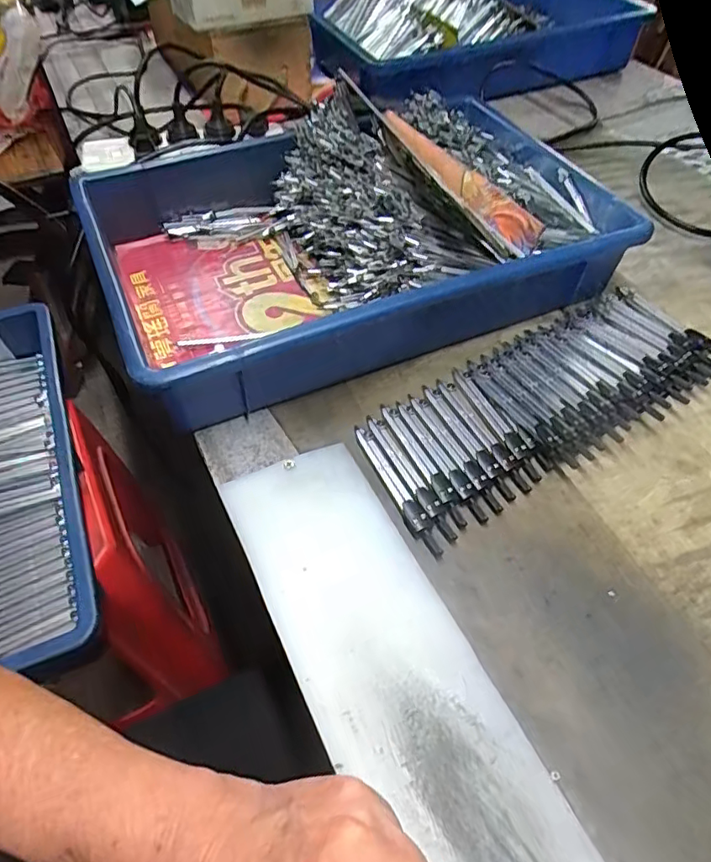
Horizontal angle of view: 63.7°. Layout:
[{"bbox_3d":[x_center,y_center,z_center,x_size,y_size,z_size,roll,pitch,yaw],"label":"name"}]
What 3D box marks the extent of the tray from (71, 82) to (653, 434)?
[{"bbox_3d":[-0.004,-0.184,0.509,0.422,0.090,0.284,-21,55,-15],"label":"tray"}]

